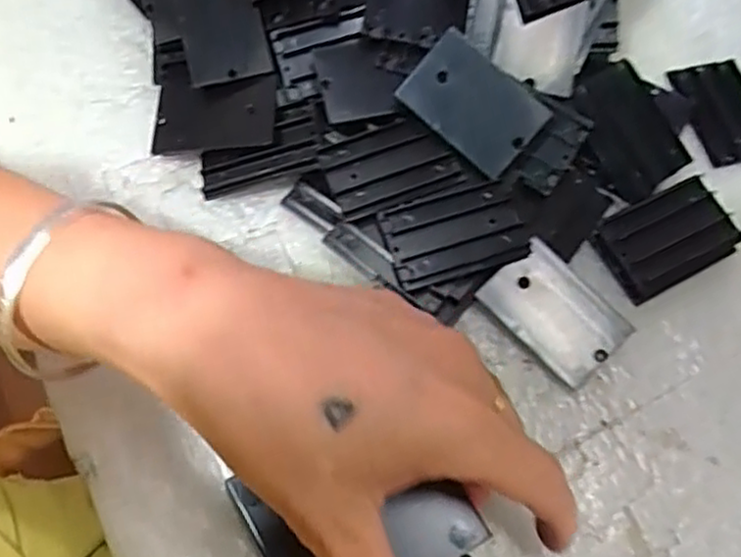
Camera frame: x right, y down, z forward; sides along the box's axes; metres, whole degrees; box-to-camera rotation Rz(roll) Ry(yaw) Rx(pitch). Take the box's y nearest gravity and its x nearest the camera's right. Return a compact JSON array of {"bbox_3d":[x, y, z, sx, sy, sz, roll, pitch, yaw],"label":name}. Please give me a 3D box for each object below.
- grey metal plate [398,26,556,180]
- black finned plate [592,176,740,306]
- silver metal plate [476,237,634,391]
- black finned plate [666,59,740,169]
[{"bbox_3d":[0.043,-0.072,0.293,0.055,0.006,0.035,40,97,-2],"label":"grey metal plate"},{"bbox_3d":[0.129,-0.017,0.304,0.054,0.011,0.036,-27,73,-12],"label":"black finned plate"},{"bbox_3d":[0.075,0.014,0.288,0.036,0.008,0.054,-43,79,-5],"label":"silver metal plate"},{"bbox_3d":[0.167,-0.079,0.331,0.038,0.004,0.053,-13,71,-8],"label":"black finned plate"}]

